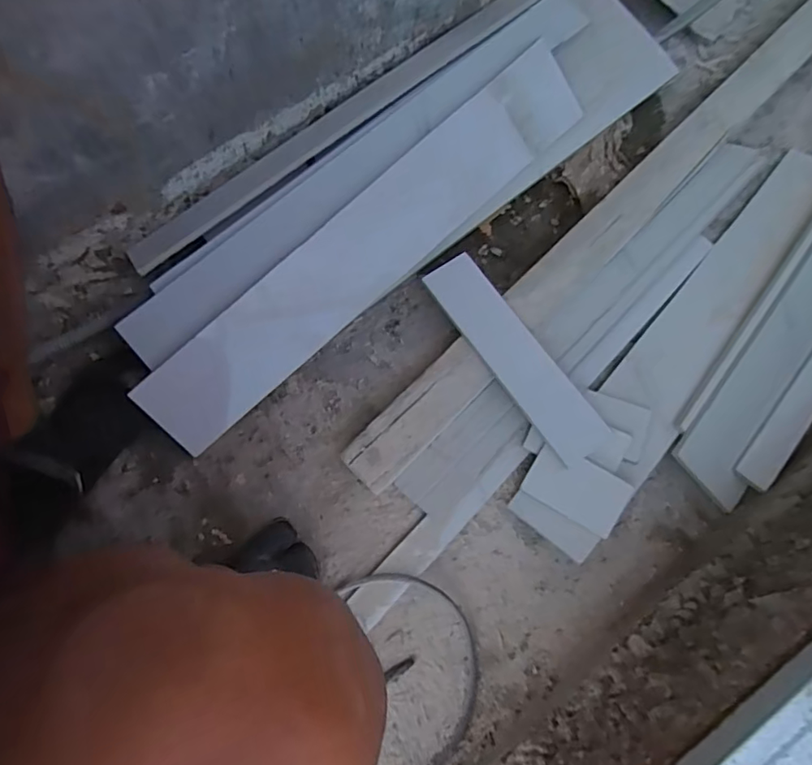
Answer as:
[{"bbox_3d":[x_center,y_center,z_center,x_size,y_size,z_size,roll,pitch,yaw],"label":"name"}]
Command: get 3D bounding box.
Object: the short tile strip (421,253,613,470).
[{"bbox_3d":[0.113,-0.029,0.587,0.058,0.015,0.246,-37,78,2],"label":"short tile strip"}]

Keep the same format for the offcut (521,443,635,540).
[{"bbox_3d":[0.167,0.104,0.553,0.092,0.005,0.058,29,93,20],"label":"offcut"}]

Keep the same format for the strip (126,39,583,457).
[{"bbox_3d":[-0.032,-0.154,0.614,0.586,0.011,0.095,-43,111,-8],"label":"strip"}]

